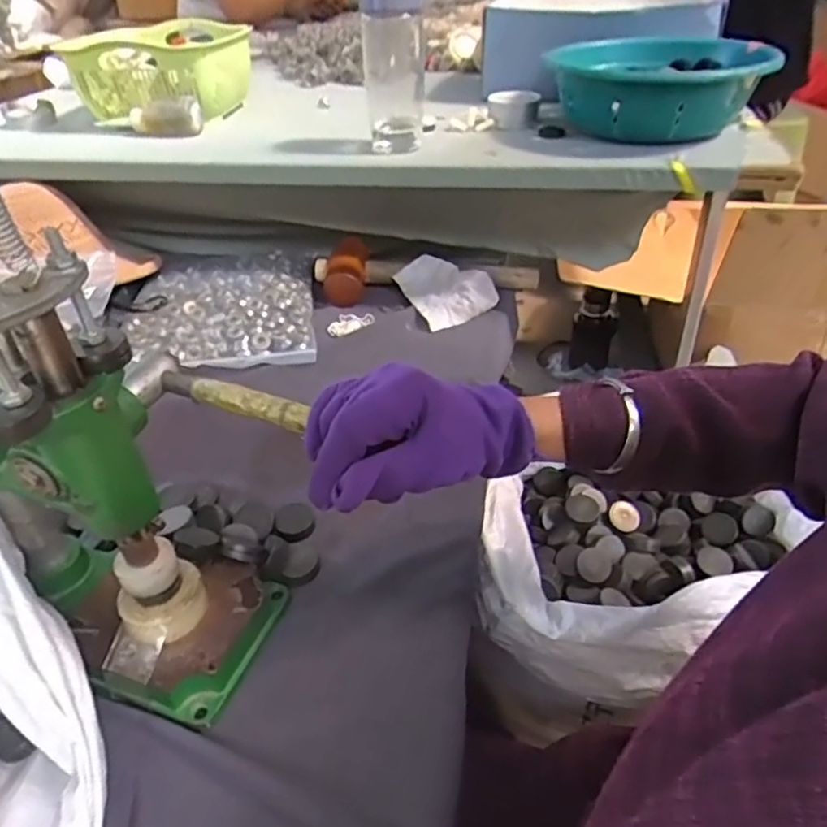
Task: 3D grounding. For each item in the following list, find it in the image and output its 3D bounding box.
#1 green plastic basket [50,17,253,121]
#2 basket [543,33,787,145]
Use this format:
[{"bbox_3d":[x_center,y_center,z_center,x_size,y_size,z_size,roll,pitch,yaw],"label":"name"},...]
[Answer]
[{"bbox_3d":[-0.367,-0.509,0.958,0.207,0.092,0.252,2,38,6],"label":"green plastic basket"},{"bbox_3d":[0.285,-0.388,0.767,0.234,0.076,0.248,-8,38,-7],"label":"basket"}]

